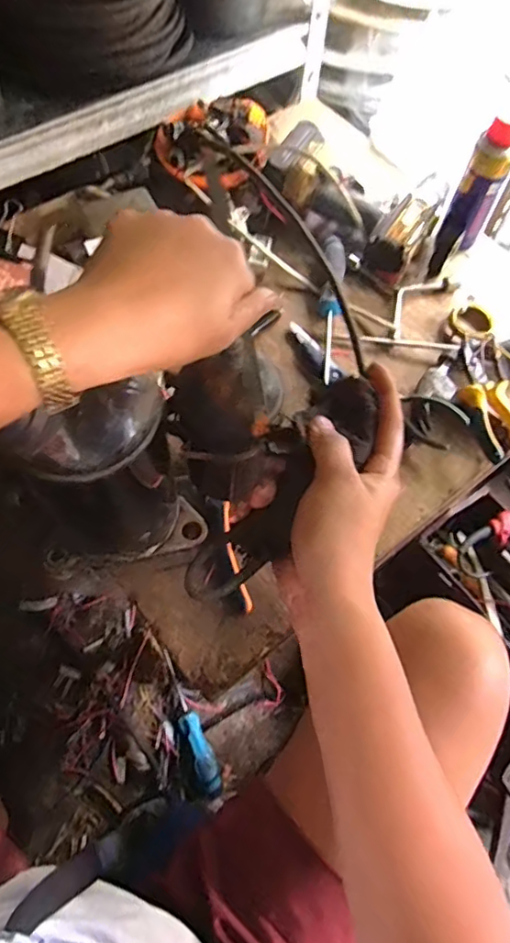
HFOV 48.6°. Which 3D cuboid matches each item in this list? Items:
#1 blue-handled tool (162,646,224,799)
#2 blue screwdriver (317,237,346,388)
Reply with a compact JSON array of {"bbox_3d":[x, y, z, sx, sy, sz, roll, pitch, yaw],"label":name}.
[{"bbox_3d":[-0.092,0.350,0.793,0.030,0.023,0.198,-20,69,-12],"label":"blue-handled tool"},{"bbox_3d":[0.094,-0.198,0.693,0.029,0.023,0.189,5,78,-1],"label":"blue screwdriver"}]

